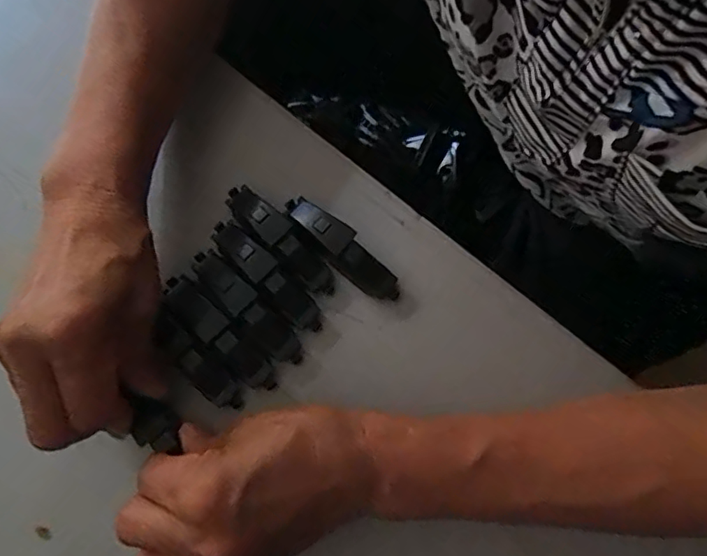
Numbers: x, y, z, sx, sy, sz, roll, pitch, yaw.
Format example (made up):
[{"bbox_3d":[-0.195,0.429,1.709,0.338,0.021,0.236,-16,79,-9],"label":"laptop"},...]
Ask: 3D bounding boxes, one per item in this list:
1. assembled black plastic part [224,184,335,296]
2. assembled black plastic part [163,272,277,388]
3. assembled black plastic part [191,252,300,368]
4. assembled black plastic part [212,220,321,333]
[{"bbox_3d":[-0.042,-0.022,0.319,0.018,0.020,0.080,-43,79,-10],"label":"assembled black plastic part"},{"bbox_3d":[-0.072,0.030,0.302,0.078,0.023,0.019,41,79,10],"label":"assembled black plastic part"},{"bbox_3d":[-0.060,0.015,0.308,0.081,0.020,0.018,43,79,10],"label":"assembled black plastic part"},{"bbox_3d":[-0.050,-0.002,0.313,0.019,0.019,0.081,-43,79,-11],"label":"assembled black plastic part"}]

